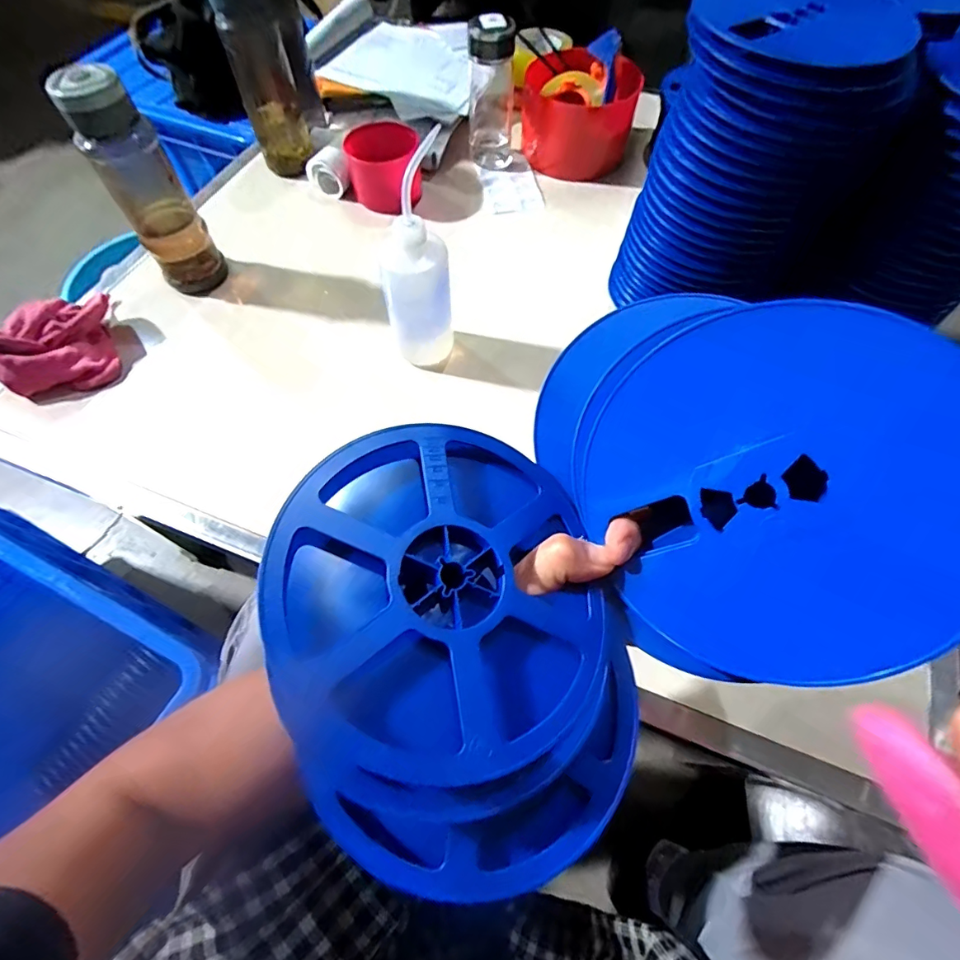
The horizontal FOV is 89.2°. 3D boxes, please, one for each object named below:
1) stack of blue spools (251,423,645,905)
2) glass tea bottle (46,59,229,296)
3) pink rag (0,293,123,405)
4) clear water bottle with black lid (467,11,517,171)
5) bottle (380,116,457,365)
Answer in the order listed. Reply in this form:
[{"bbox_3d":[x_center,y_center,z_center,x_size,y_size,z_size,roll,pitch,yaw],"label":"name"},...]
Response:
[{"bbox_3d":[-0.010,0.075,0.241,0.158,0.077,0.210,-20,63,-9],"label":"stack of blue spools"},{"bbox_3d":[-0.374,-0.322,0.553,0.072,0.241,0.059,-32,66,-15],"label":"glass tea bottle"},{"bbox_3d":[-0.497,-0.161,0.571,0.114,0.063,0.120,-16,63,-7],"label":"pink rag"},{"bbox_3d":[0.017,-0.569,0.721,0.068,0.182,0.073,1,62,2],"label":"clear water bottle with black lid"},{"bbox_3d":[-0.065,-0.217,0.500,0.066,0.205,0.073,-3,62,0],"label":"bottle"}]

